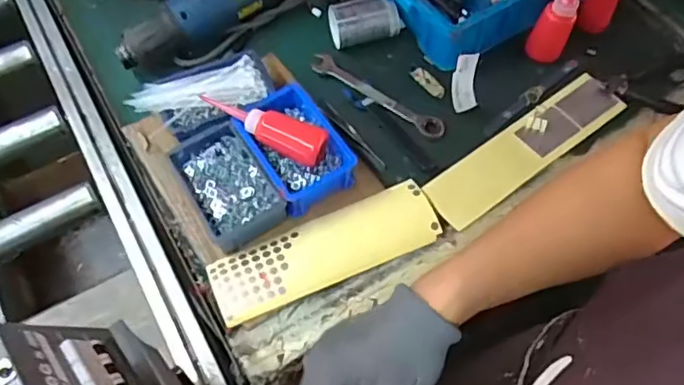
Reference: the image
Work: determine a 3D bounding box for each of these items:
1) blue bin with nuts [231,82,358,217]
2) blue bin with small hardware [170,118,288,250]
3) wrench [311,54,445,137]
[{"bbox_3d":[-0.057,-0.054,0.698,0.100,0.054,0.152,-30,65,-14],"label":"blue bin with nuts"},{"bbox_3d":[-0.139,-0.008,0.676,0.094,0.041,0.149,-28,64,-14],"label":"blue bin with small hardware"},{"bbox_3d":[0.047,-0.131,0.765,0.201,0.014,0.028,32,73,15],"label":"wrench"}]

